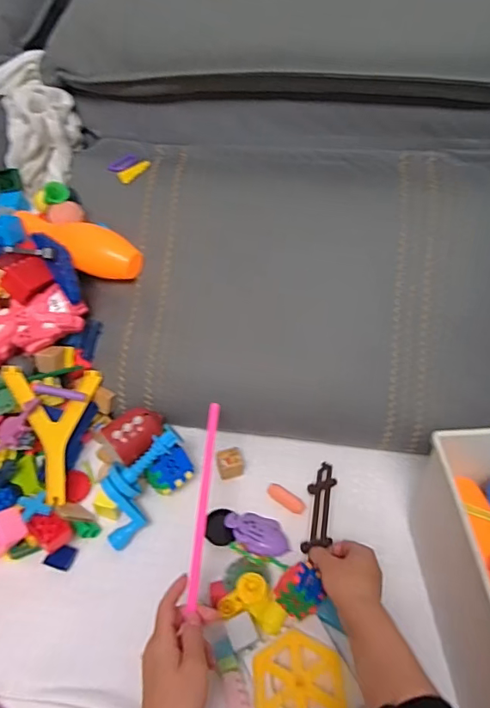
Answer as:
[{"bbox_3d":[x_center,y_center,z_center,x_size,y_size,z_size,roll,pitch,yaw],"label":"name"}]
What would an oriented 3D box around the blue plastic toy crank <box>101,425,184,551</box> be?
[{"bbox_3d":[-0.137,0.159,0.631,0.062,0.047,0.157,20,79,15],"label":"blue plastic toy crank"}]

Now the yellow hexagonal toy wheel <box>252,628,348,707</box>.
[{"bbox_3d":[0.056,0.339,0.520,0.097,0.016,0.092,-26,56,-21],"label":"yellow hexagonal toy wheel"}]

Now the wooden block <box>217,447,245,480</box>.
[{"bbox_3d":[-0.018,0.149,0.690,0.037,0.027,0.033,-9,51,-8],"label":"wooden block"}]

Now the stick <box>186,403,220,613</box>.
[{"bbox_3d":[-0.045,0.158,0.557,0.012,0.012,0.228,4,52,1],"label":"stick"}]

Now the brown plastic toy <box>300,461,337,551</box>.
[{"bbox_3d":[0.095,0.190,0.635,0.009,0.043,0.115,36,43,-20],"label":"brown plastic toy"}]

